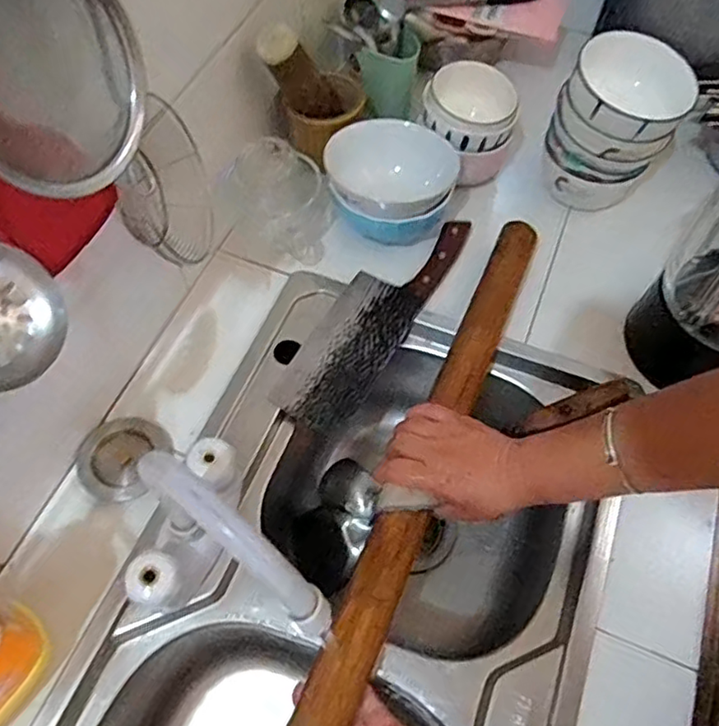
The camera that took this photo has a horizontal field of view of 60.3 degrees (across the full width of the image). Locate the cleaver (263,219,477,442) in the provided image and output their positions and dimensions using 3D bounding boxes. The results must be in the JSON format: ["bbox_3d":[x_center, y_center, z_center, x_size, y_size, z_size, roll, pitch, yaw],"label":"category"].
[{"bbox_3d":[0.015,-0.057,0.674,0.087,0.031,0.286,28,64,14],"label":"cleaver"}]

